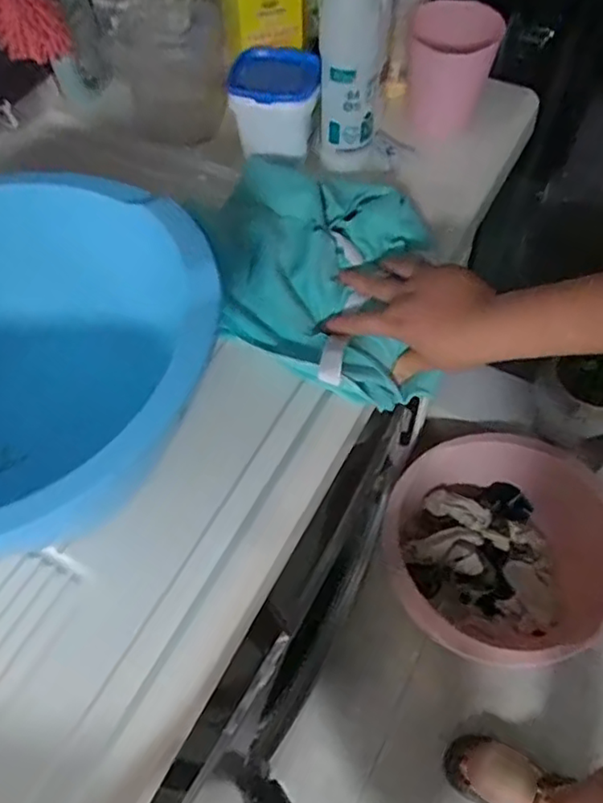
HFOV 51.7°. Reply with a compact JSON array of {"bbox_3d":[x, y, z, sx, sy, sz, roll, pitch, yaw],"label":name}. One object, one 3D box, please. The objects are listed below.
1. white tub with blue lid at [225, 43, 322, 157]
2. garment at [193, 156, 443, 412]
[{"bbox_3d":[-0.028,-0.327,0.672,0.092,0.089,0.067,-7,57,-2],"label":"white tub with blue lid"},{"bbox_3d":[0.016,-0.120,0.611,0.221,0.081,0.242,5,57,5],"label":"garment"}]

